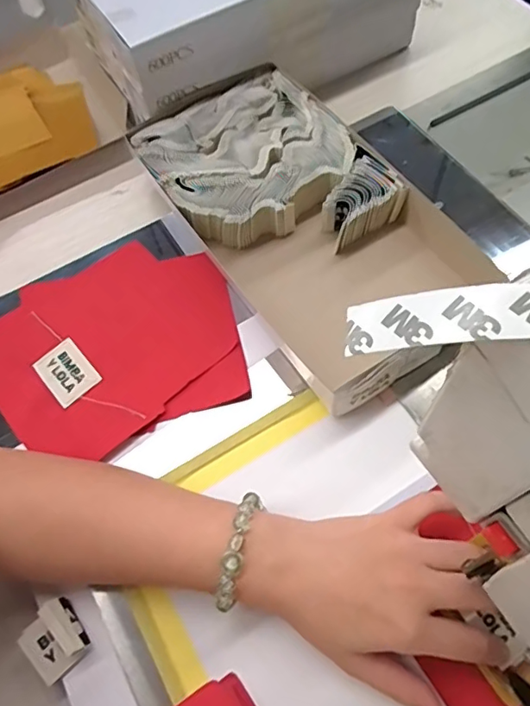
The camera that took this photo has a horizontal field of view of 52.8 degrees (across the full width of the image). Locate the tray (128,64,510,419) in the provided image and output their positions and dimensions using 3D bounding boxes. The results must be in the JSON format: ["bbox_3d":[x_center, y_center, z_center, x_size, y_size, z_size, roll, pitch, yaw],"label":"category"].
[{"bbox_3d":[0.031,-0.113,0.440,0.169,0.048,0.314,-34,67,-13],"label":"tray"}]

